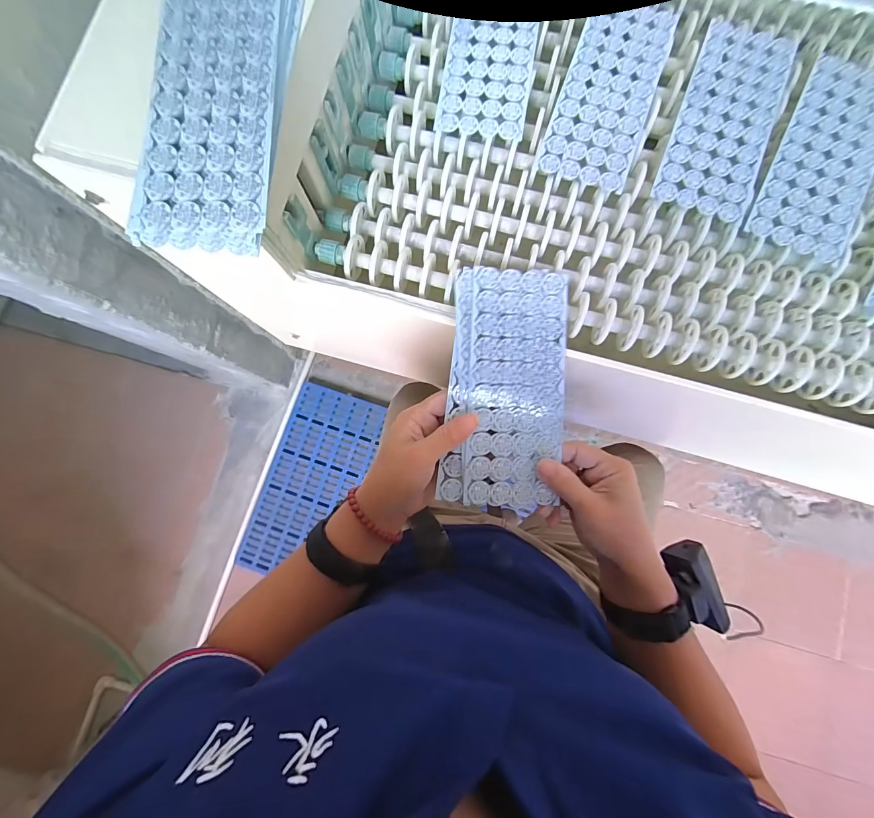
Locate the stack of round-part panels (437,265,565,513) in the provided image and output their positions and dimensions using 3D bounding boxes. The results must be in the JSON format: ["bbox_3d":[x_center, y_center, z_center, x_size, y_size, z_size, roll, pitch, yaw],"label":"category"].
[{"bbox_3d":[0.059,-0.020,0.320,0.096,0.010,0.200,5,87,2],"label":"stack of round-part panels"}]

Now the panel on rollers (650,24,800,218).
[{"bbox_3d":[0.268,-0.270,0.346,0.085,0.004,0.200,21,83,4],"label":"panel on rollers"}]

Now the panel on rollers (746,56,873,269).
[{"bbox_3d":[0.357,-0.229,0.338,0.090,0.004,0.199,27,84,5],"label":"panel on rollers"}]

